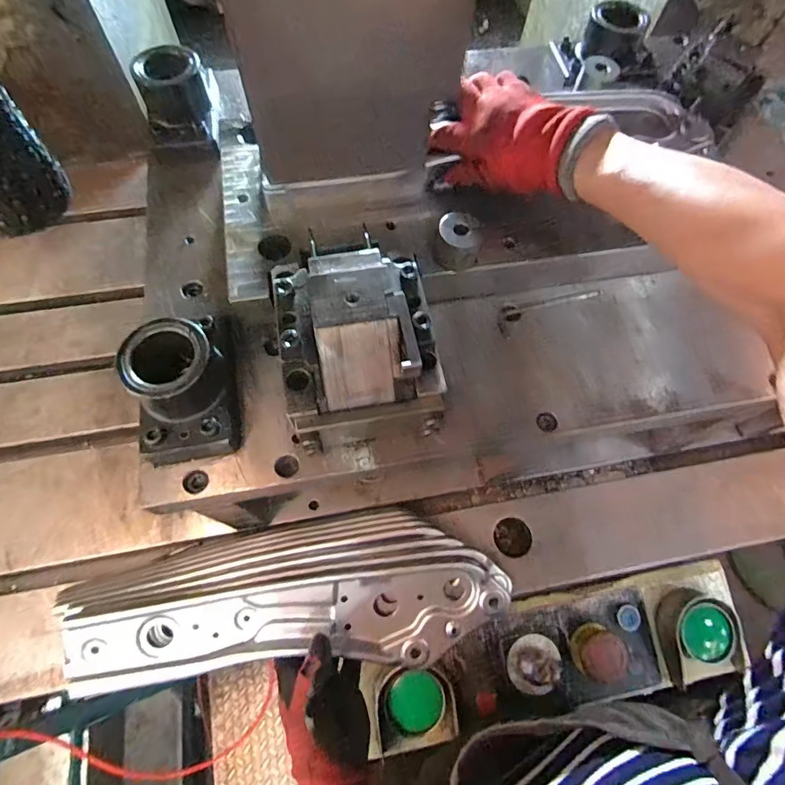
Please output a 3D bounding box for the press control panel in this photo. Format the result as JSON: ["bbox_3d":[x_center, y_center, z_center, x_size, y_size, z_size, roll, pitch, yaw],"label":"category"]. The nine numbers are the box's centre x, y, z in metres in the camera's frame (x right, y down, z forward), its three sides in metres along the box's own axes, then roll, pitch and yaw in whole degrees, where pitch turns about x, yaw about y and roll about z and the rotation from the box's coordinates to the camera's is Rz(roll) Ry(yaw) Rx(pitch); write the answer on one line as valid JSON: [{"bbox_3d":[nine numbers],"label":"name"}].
[{"bbox_3d":[0.210,0.328,0.578,0.484,0.092,0.137,-8,66,-6],"label":"press control panel"}]

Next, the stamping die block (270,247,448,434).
[{"bbox_3d":[-0.029,-0.048,0.384,0.128,0.082,0.156,-10,67,-7],"label":"stamping die block"}]

